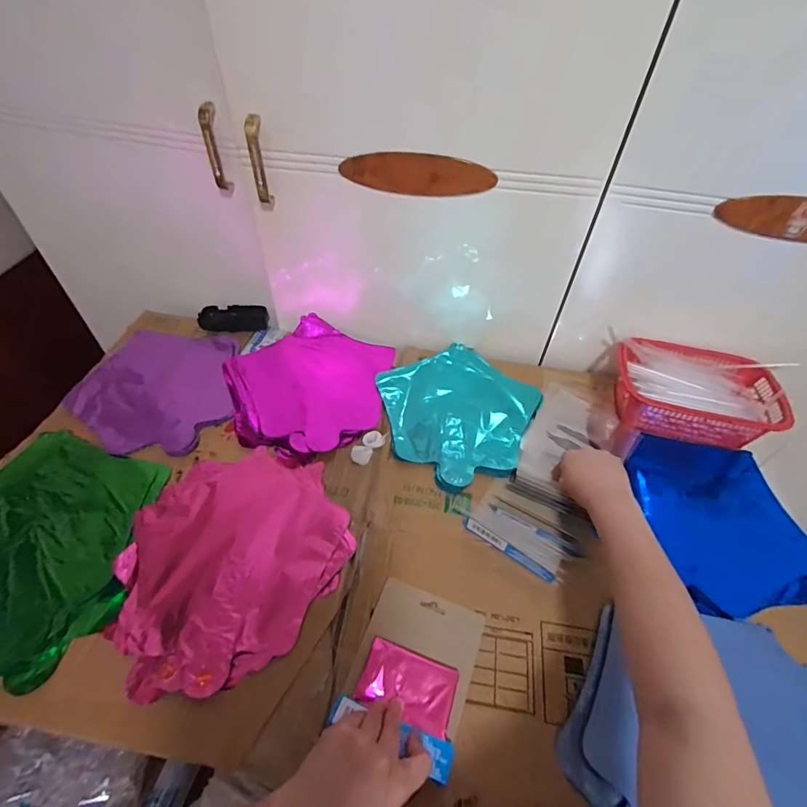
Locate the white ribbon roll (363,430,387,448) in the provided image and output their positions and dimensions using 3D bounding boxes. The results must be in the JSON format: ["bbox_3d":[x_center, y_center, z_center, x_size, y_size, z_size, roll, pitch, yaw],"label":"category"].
[{"bbox_3d":[-0.040,0.049,0.609,0.029,0.005,0.026,11,52,5],"label":"white ribbon roll"}]

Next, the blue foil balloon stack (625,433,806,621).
[{"bbox_3d":[0.403,0.140,0.567,0.186,0.025,0.229,-1,52,-4],"label":"blue foil balloon stack"}]

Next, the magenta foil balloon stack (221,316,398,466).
[{"bbox_3d":[-0.136,-0.028,0.674,0.246,0.029,0.236,-30,60,-24],"label":"magenta foil balloon stack"}]

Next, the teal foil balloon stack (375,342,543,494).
[{"bbox_3d":[0.083,0.007,0.646,0.226,0.016,0.226,-31,60,-24],"label":"teal foil balloon stack"}]

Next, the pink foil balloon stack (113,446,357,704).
[{"bbox_3d":[-0.184,0.163,0.500,0.236,0.016,0.248,-13,54,-14],"label":"pink foil balloon stack"}]

